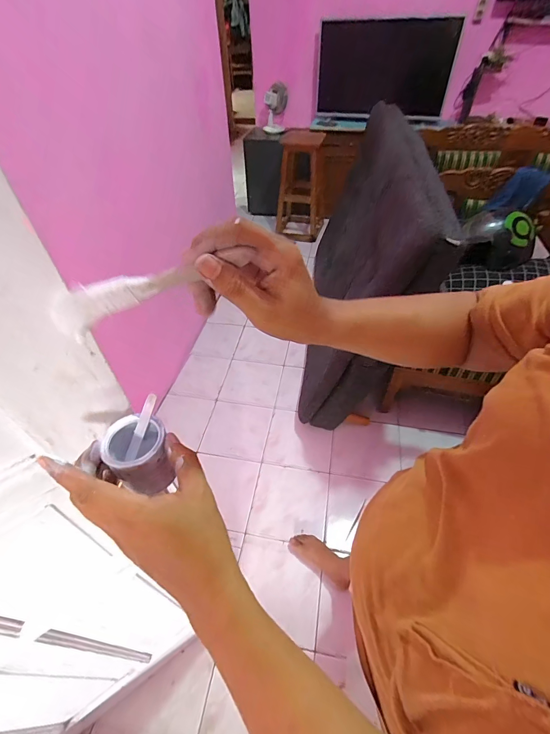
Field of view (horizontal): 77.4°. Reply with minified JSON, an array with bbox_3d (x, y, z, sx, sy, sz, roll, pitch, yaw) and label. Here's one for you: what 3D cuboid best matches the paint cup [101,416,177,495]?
[{"bbox_3d":[-0.128,0.084,0.331,0.055,0.057,0.064,-22,50,-18],"label":"paint cup"}]

